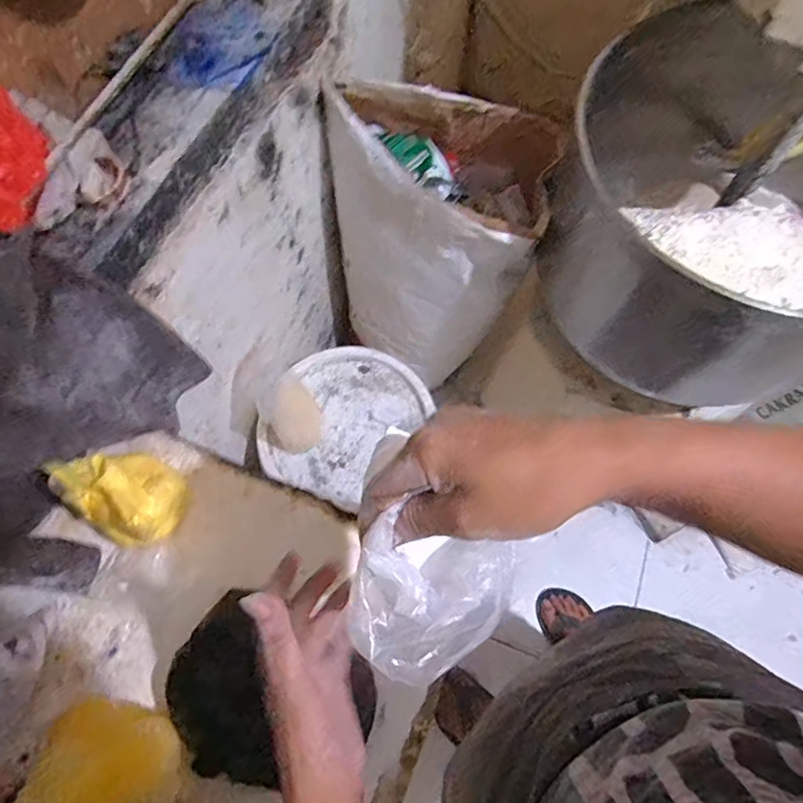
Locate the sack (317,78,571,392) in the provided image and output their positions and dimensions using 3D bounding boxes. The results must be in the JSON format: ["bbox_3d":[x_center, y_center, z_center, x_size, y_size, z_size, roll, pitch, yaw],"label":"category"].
[{"bbox_3d":[0.041,-0.256,0.921,0.321,0.421,0.253,8,68,3],"label":"sack"}]

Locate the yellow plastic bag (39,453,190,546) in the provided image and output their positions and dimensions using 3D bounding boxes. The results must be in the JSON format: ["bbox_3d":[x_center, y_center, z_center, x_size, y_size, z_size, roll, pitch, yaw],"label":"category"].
[{"bbox_3d":[-0.251,0.084,0.490,0.106,0.070,0.080,22,69,9],"label":"yellow plastic bag"}]

